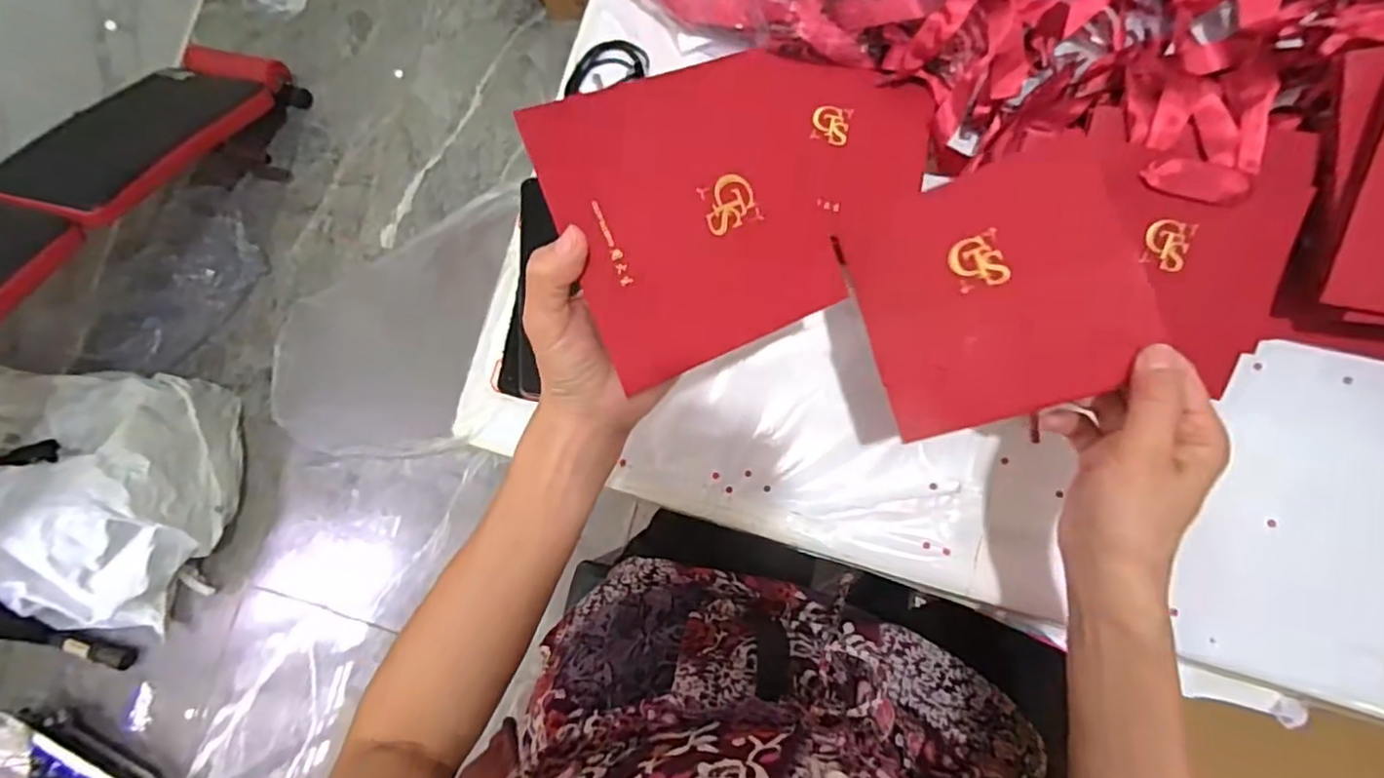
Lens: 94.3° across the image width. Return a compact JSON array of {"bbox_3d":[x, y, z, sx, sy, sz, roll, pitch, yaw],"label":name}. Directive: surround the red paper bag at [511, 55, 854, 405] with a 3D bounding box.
[{"bbox_3d":[0.004,-0.086,0.325,0.134,0.007,0.137,-25,105,-16],"label":"red paper bag"}]

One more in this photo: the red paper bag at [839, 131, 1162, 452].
[{"bbox_3d":[0.169,-0.056,0.362,0.139,0.009,0.140,-18,75,22],"label":"red paper bag"}]

